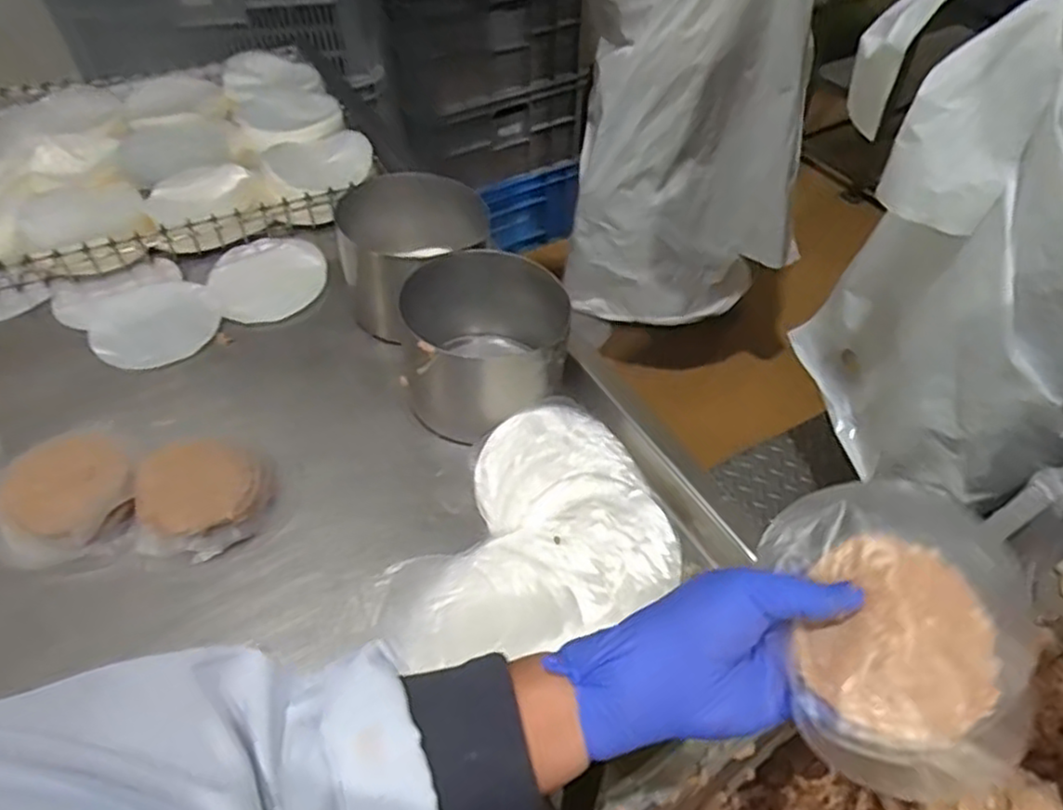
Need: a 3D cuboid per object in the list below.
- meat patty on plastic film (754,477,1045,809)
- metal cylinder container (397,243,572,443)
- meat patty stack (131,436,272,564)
[{"bbox_3d":[0.173,0.101,0.332,0.106,0.016,0.140,-12,58,10],"label":"meat patty on plastic film"},{"bbox_3d":[-0.041,-0.056,0.629,0.138,0.112,0.127,-4,50,-2],"label":"metal cylinder container"},{"bbox_3d":[-0.262,0.072,0.571,0.093,0.037,0.102,3,50,4],"label":"meat patty stack"}]

